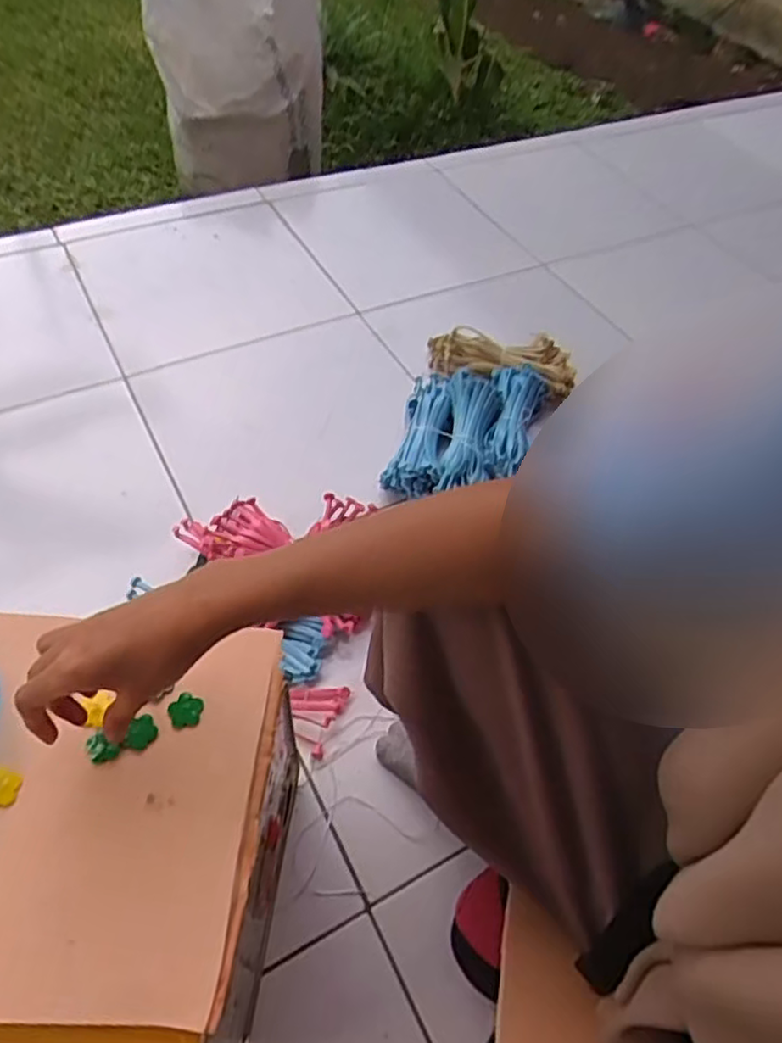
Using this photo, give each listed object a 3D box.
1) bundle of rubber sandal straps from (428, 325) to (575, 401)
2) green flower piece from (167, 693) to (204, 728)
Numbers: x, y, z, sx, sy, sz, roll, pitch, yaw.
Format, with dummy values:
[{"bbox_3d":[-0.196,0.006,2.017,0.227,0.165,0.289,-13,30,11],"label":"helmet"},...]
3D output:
[{"bbox_3d":[0.171,-0.253,1.054,0.231,0.059,0.081,19,53,9],"label":"bundle of rubber sandal straps"},{"bbox_3d":[-0.141,0.130,0.467,0.022,0.005,0.021,2,52,-3],"label":"green flower piece"}]

